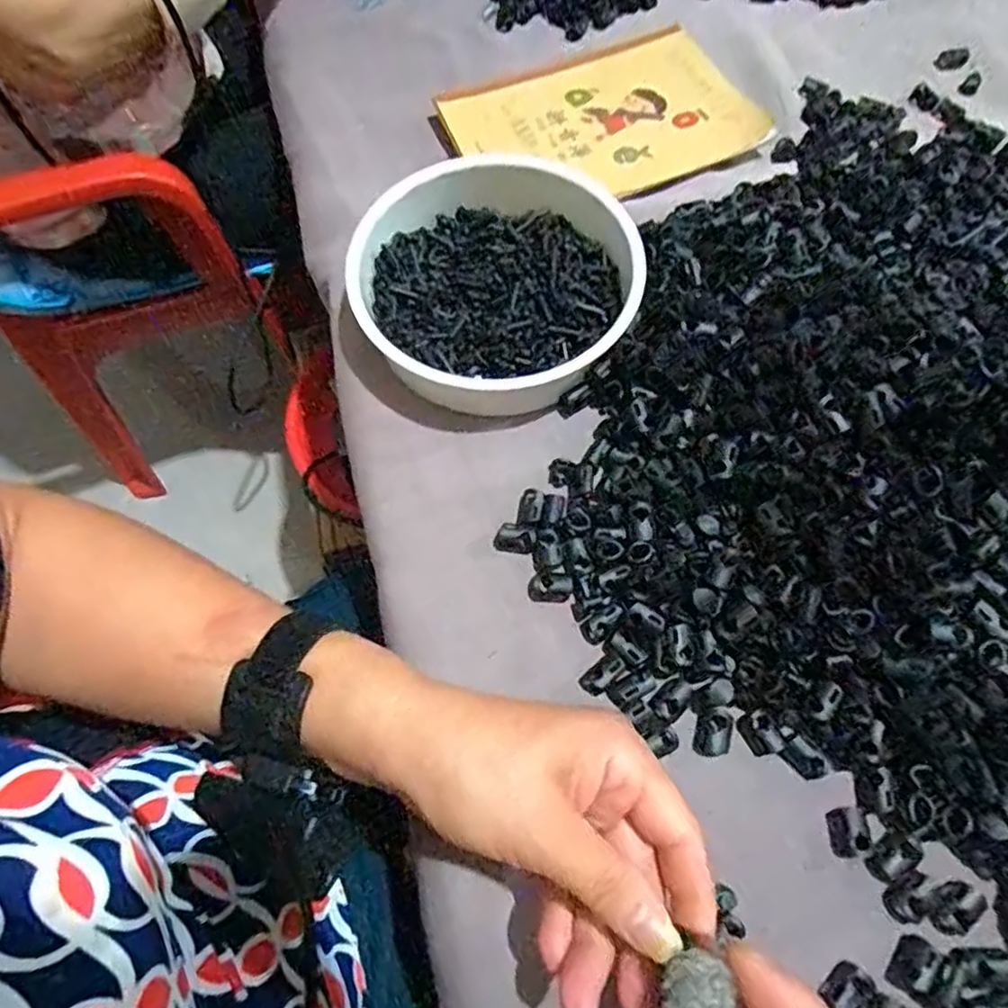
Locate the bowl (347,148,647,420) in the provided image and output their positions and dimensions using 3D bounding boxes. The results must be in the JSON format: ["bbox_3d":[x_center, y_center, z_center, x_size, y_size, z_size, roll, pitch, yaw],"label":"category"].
[{"bbox_3d":[-0.004,-0.127,0.389,0.155,0.048,0.155,-1,67,1],"label":"bowl"}]

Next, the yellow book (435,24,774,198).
[{"bbox_3d":[0.069,-0.275,0.476,0.199,0.010,0.143,-26,69,-9],"label":"yellow book"}]

